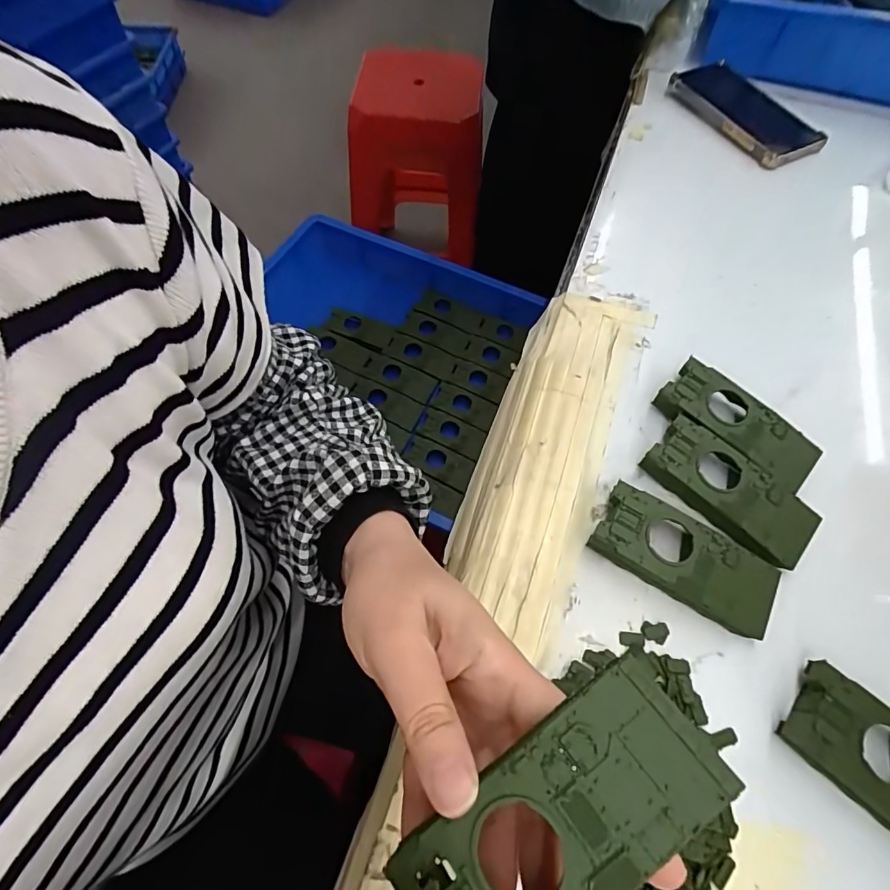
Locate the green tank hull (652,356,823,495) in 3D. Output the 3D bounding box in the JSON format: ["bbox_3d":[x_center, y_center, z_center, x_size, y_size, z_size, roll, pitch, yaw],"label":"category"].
[{"bbox_3d":[0.200,-0.013,0.328,0.103,0.020,0.048,41,68,18],"label":"green tank hull"}]

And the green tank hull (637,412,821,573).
[{"bbox_3d":[0.180,0.031,0.305,0.103,0.019,0.053,40,68,17],"label":"green tank hull"}]

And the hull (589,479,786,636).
[{"bbox_3d":[0.142,0.067,0.284,0.104,0.018,0.045,29,65,13],"label":"hull"}]

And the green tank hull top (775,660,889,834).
[{"bbox_3d":[0.224,0.164,0.235,0.104,0.019,0.047,39,68,17],"label":"green tank hull top"}]

